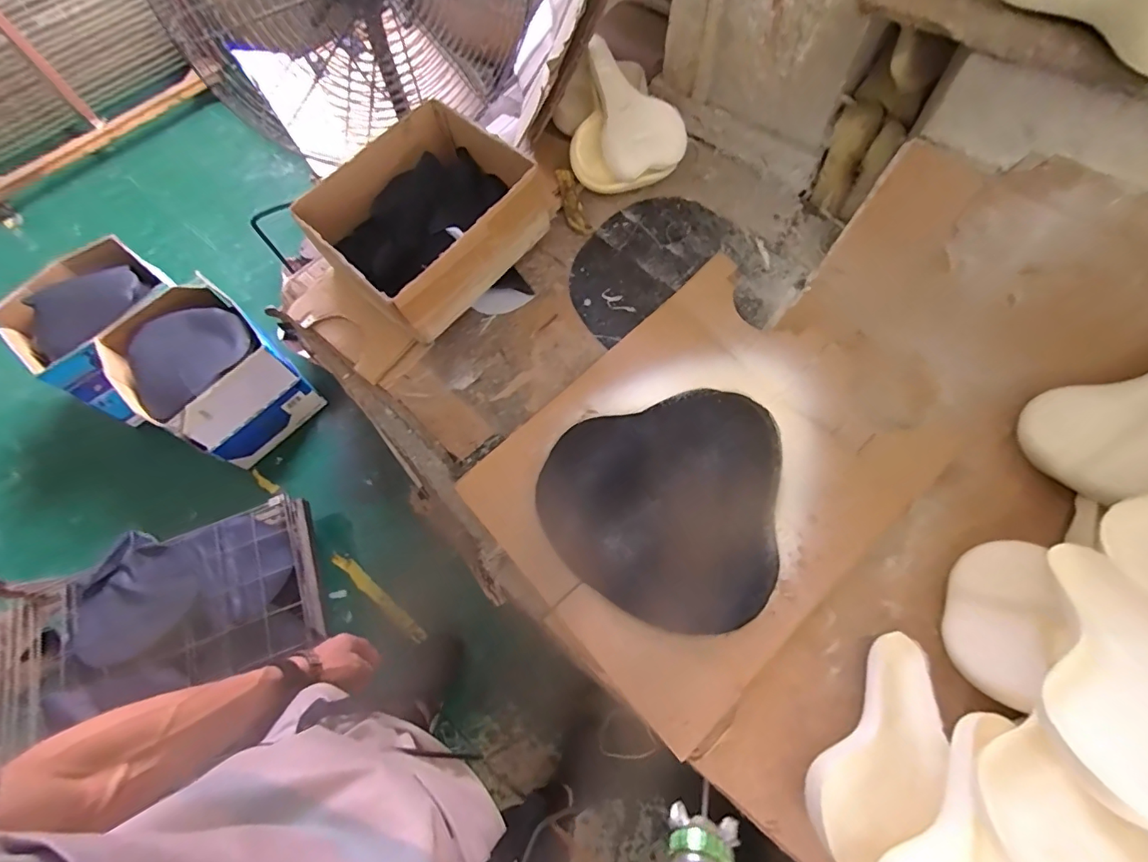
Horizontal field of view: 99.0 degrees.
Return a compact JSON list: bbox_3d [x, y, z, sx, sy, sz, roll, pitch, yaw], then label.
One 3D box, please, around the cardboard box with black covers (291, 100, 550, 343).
[{"bbox_3d":[-0.255,-0.374,0.834,0.319,0.134,0.351,42,74,18],"label":"cardboard box with black covers"}]

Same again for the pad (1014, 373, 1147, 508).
[{"bbox_3d":[0.739,-0.030,0.656,0.243,0.055,0.160,-57,32,10],"label":"pad"}]

